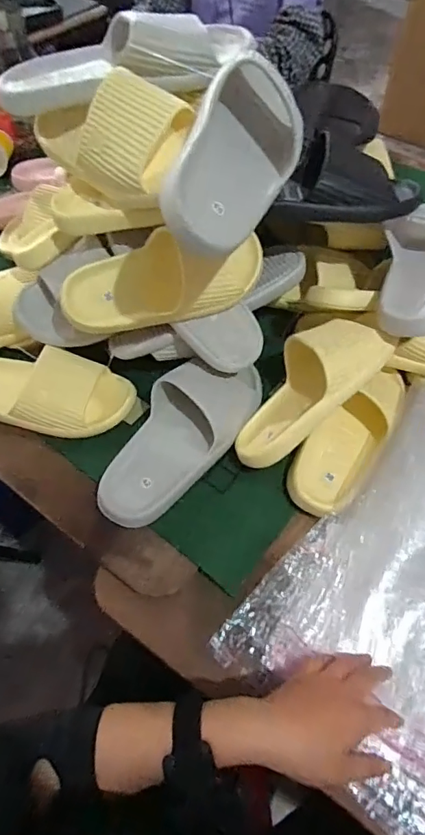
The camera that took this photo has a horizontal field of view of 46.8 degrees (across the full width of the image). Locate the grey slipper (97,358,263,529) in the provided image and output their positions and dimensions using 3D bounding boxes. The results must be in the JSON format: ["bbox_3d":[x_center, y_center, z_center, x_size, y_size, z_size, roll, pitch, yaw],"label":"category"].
[{"bbox_3d":[-0.038,0.014,0.596,0.106,0.066,0.254,33,62,18],"label":"grey slipper"}]

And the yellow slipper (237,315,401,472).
[{"bbox_3d":[0.105,-0.033,0.584,0.098,0.067,0.208,44,98,23],"label":"yellow slipper"}]

